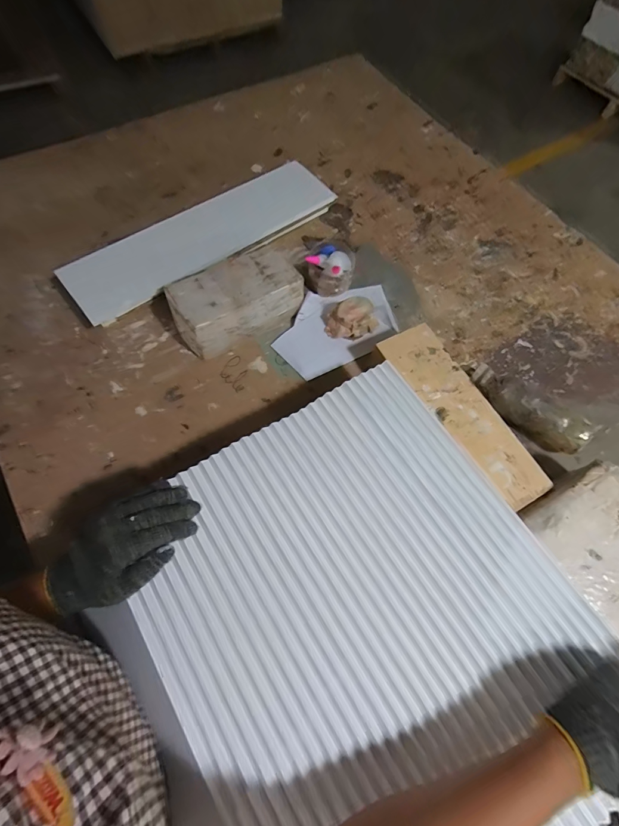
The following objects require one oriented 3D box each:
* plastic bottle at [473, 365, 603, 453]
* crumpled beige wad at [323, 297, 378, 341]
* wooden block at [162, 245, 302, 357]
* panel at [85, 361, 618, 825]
[{"bbox_3d":[0.386,-0.017,0.642,0.208,0.063,0.079,40,72,15],"label":"plastic bottle"},{"bbox_3d":[0.083,-0.180,0.697,0.096,0.057,0.065,13,67,3],"label":"crumpled beige wad"},{"bbox_3d":[-0.138,-0.209,0.674,0.229,0.100,0.117,-31,72,-15],"label":"wooden block"},{"bbox_3d":[0.073,0.250,0.429,0.496,0.025,0.549,-28,71,-18],"label":"panel"}]

